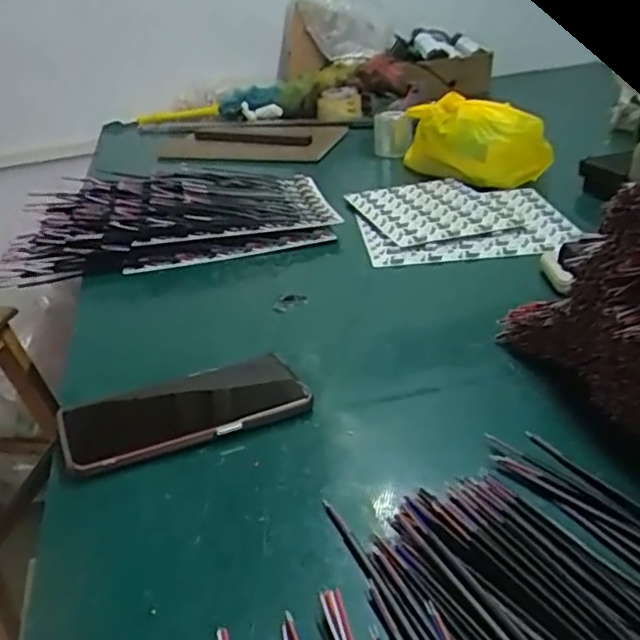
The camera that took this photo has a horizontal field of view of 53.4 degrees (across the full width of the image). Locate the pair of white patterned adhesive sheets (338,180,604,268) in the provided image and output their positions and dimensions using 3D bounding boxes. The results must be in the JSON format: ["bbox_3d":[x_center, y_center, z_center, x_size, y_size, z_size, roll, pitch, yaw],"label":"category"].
[{"bbox_3d":[0.165,-0.128,0.759,0.234,0.014,0.228,-6,23,1],"label":"pair of white patterned adhesive sheets"}]

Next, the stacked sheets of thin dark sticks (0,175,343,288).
[{"bbox_3d":[-0.182,-0.137,0.796,0.391,0.052,0.233,-6,23,0],"label":"stacked sheets of thin dark sticks"}]

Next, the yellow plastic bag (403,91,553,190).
[{"bbox_3d":[0.218,-0.254,0.887,0.116,0.105,0.210,-16,25,-23],"label":"yellow plastic bag"}]

